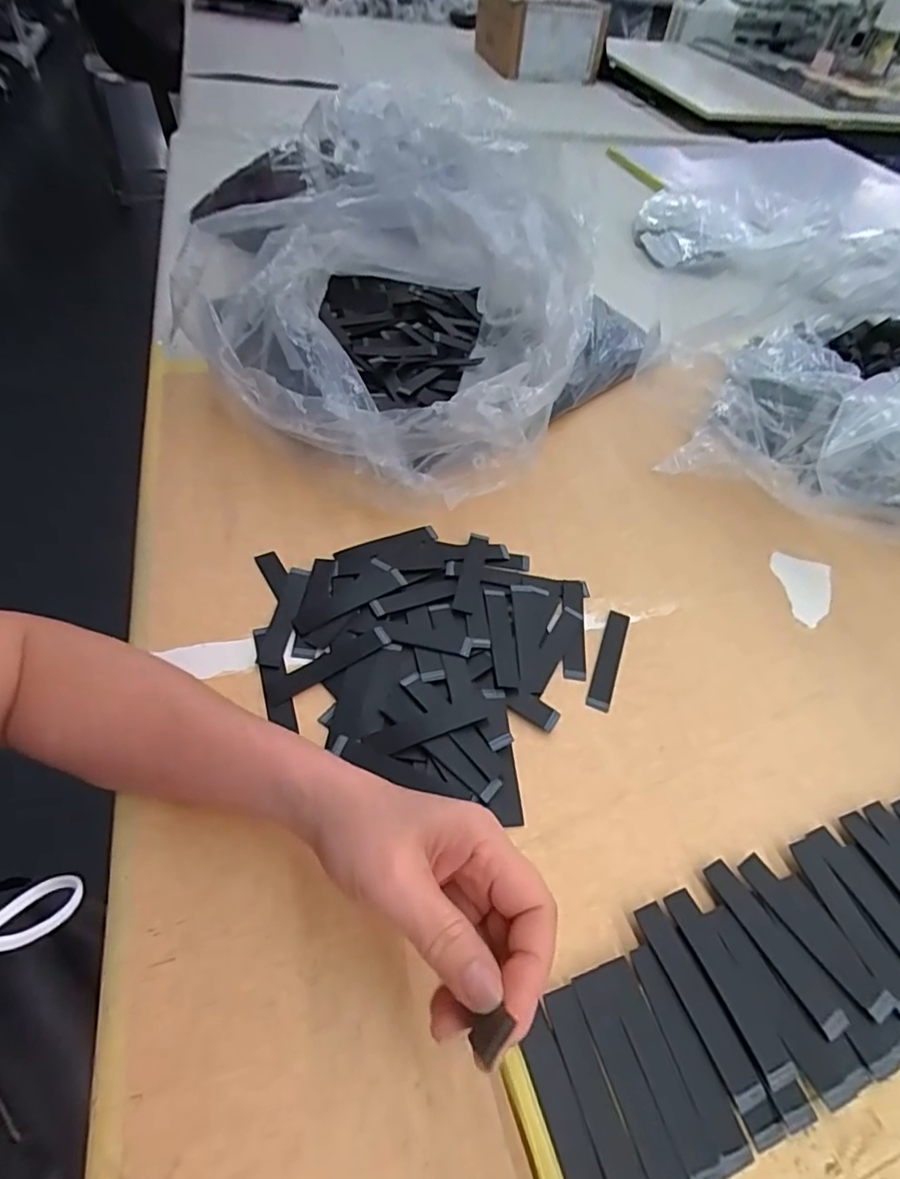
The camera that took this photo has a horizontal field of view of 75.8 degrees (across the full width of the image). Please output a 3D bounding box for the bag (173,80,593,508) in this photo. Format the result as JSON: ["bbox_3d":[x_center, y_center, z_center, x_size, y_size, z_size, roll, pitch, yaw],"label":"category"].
[{"bbox_3d":[-0.059,-0.288,0.583,0.376,0.151,0.388,17,53,7],"label":"bag"}]

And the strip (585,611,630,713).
[{"bbox_3d":[0.124,0.054,0.450,0.018,0.004,0.092,20,53,9],"label":"strip"}]

